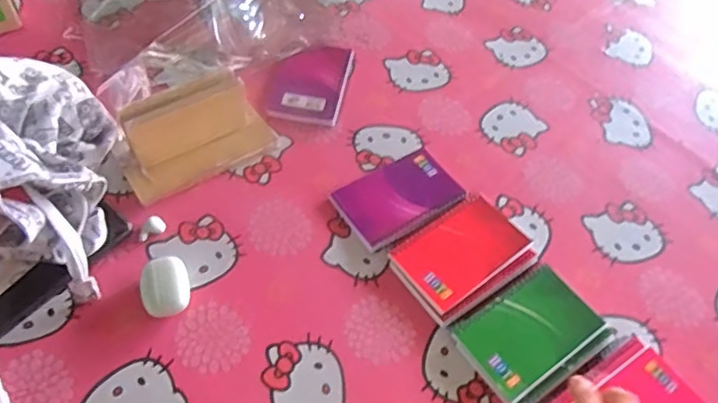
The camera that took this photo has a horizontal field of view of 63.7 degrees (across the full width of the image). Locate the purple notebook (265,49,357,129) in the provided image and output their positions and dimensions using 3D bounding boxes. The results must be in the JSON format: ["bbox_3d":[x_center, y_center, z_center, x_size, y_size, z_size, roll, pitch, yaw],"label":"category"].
[{"bbox_3d":[-0.061,-0.149,0.719,0.093,0.012,0.129,10,55,1],"label":"purple notebook"}]

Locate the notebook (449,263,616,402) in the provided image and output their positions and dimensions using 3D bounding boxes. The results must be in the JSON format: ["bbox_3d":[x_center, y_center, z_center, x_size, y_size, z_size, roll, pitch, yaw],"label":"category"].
[{"bbox_3d":[0.164,0.126,0.549,0.133,0.011,0.098,-30,63,-23],"label":"notebook"}]

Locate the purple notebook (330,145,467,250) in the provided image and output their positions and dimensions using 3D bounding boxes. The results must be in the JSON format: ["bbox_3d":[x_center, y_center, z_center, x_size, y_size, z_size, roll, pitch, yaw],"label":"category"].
[{"bbox_3d":[0.044,-0.005,0.630,0.130,0.010,0.085,-28,62,-22],"label":"purple notebook"}]

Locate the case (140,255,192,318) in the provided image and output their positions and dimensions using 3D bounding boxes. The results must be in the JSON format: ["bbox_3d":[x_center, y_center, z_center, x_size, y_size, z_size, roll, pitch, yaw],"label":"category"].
[{"bbox_3d":[-0.181,0.080,0.543,0.044,0.026,0.058,-19,59,-18],"label":"case"}]

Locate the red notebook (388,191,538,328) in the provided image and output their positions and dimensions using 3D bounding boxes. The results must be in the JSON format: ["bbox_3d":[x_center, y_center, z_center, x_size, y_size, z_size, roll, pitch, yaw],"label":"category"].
[{"bbox_3d":[0.108,0.056,0.592,0.139,0.012,0.096,-32,64,-24],"label":"red notebook"}]

